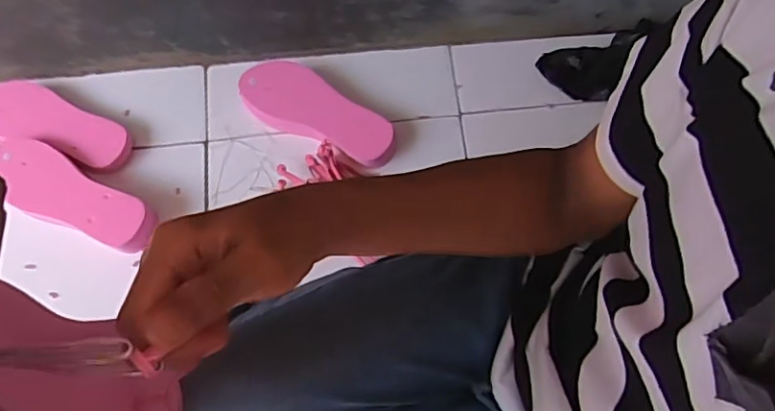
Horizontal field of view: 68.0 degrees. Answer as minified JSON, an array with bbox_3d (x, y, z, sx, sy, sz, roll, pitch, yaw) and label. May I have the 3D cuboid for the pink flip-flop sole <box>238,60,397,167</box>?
[{"bbox_3d":[-0.105,-0.143,0.883,0.255,0.040,0.101,27,73,9],"label":"pink flip-flop sole"}]

